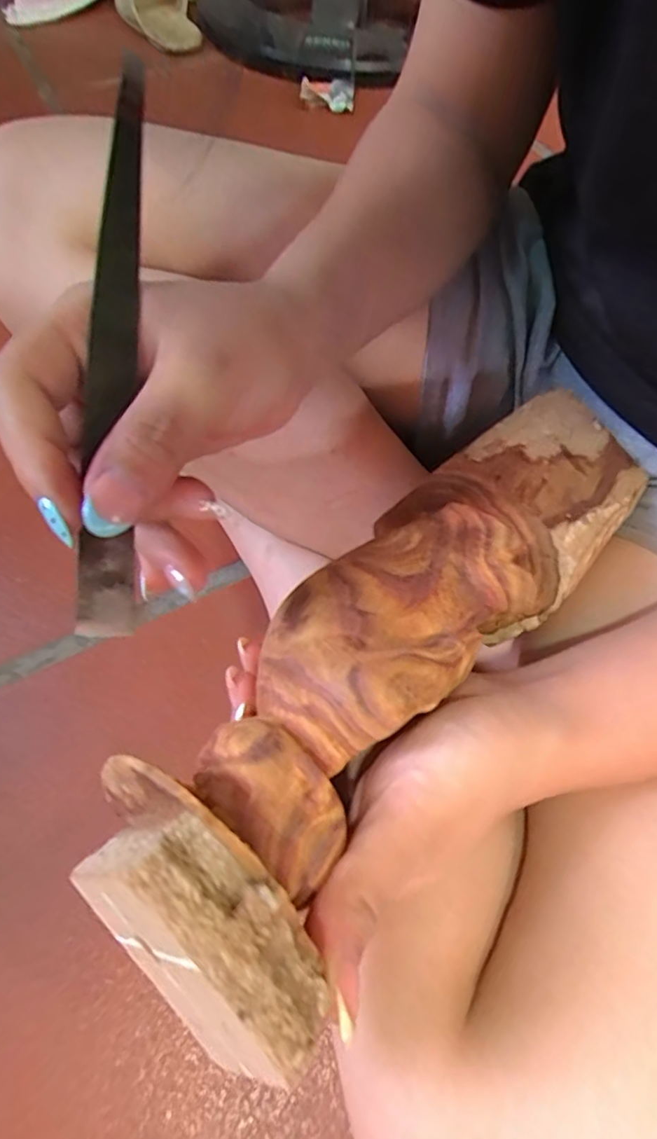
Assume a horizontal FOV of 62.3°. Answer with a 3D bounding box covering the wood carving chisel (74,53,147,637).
[{"bbox_3d":[-0.066,-0.075,0.167,0.015,0.004,0.189,2,78,-25],"label":"wood carving chisel"}]

